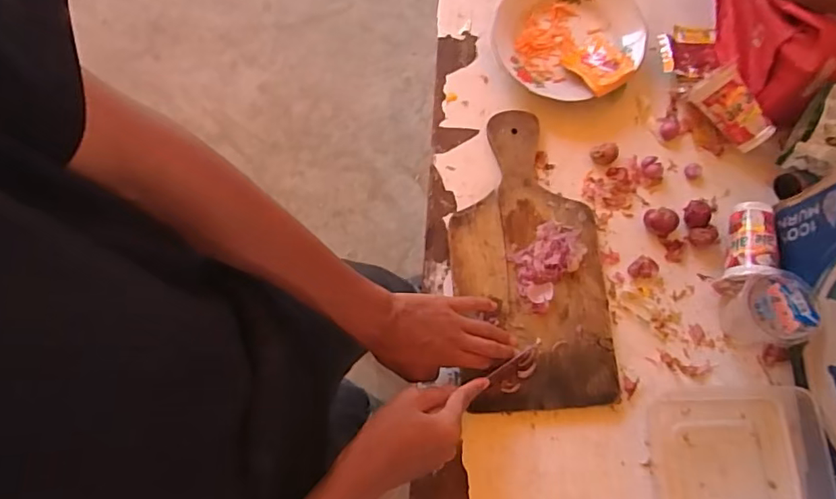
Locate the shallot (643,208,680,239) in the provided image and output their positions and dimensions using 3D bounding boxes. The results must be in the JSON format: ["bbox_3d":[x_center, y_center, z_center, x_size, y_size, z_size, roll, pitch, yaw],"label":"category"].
[{"bbox_3d":[0.277,-0.032,0.615,0.028,0.027,0.035,-36,76,-8],"label":"shallot"}]

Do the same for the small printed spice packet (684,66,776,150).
[{"bbox_3d":[0.363,-0.160,0.620,0.047,0.041,0.096,-40,91,-9],"label":"small printed spice packet"}]

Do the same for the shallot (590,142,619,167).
[{"bbox_3d":[0.221,-0.111,0.640,0.031,0.017,0.023,-10,74,-1],"label":"shallot"}]

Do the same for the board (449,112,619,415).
[{"bbox_3d":[0.121,0.005,0.612,0.162,0.021,0.339,-9,75,-1],"label":"board"}]

